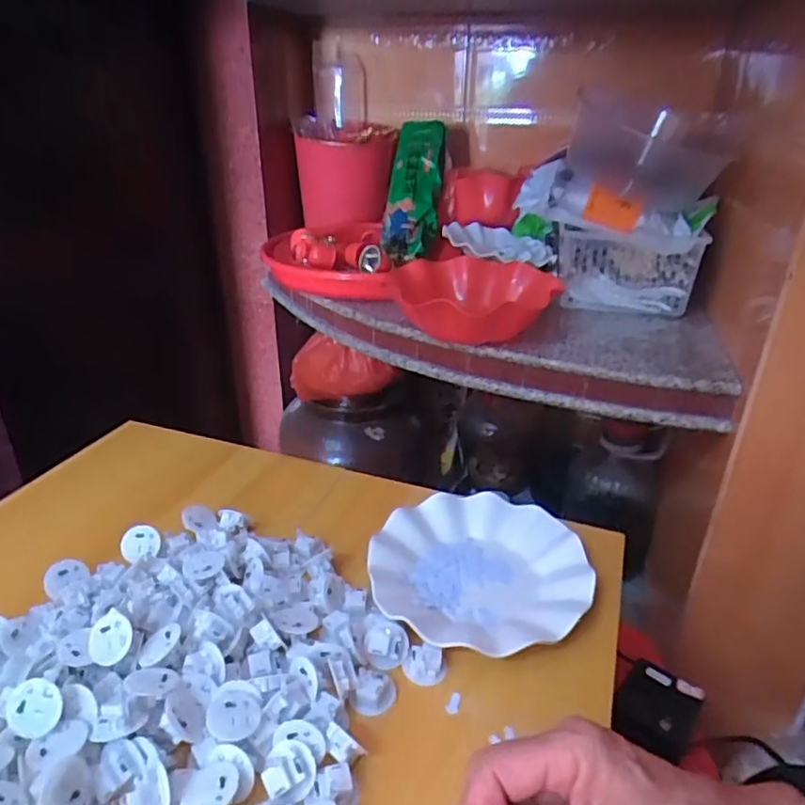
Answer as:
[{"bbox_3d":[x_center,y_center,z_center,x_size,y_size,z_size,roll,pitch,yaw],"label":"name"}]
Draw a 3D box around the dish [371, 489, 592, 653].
[{"bbox_3d":[0.063,0.143,0.524,0.178,0.024,0.179,1,28,-1],"label":"dish"}]

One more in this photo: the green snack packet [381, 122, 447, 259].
[{"bbox_3d":[0.022,-0.377,1.048,0.094,0.293,0.067,7,-15,11],"label":"green snack packet"}]

